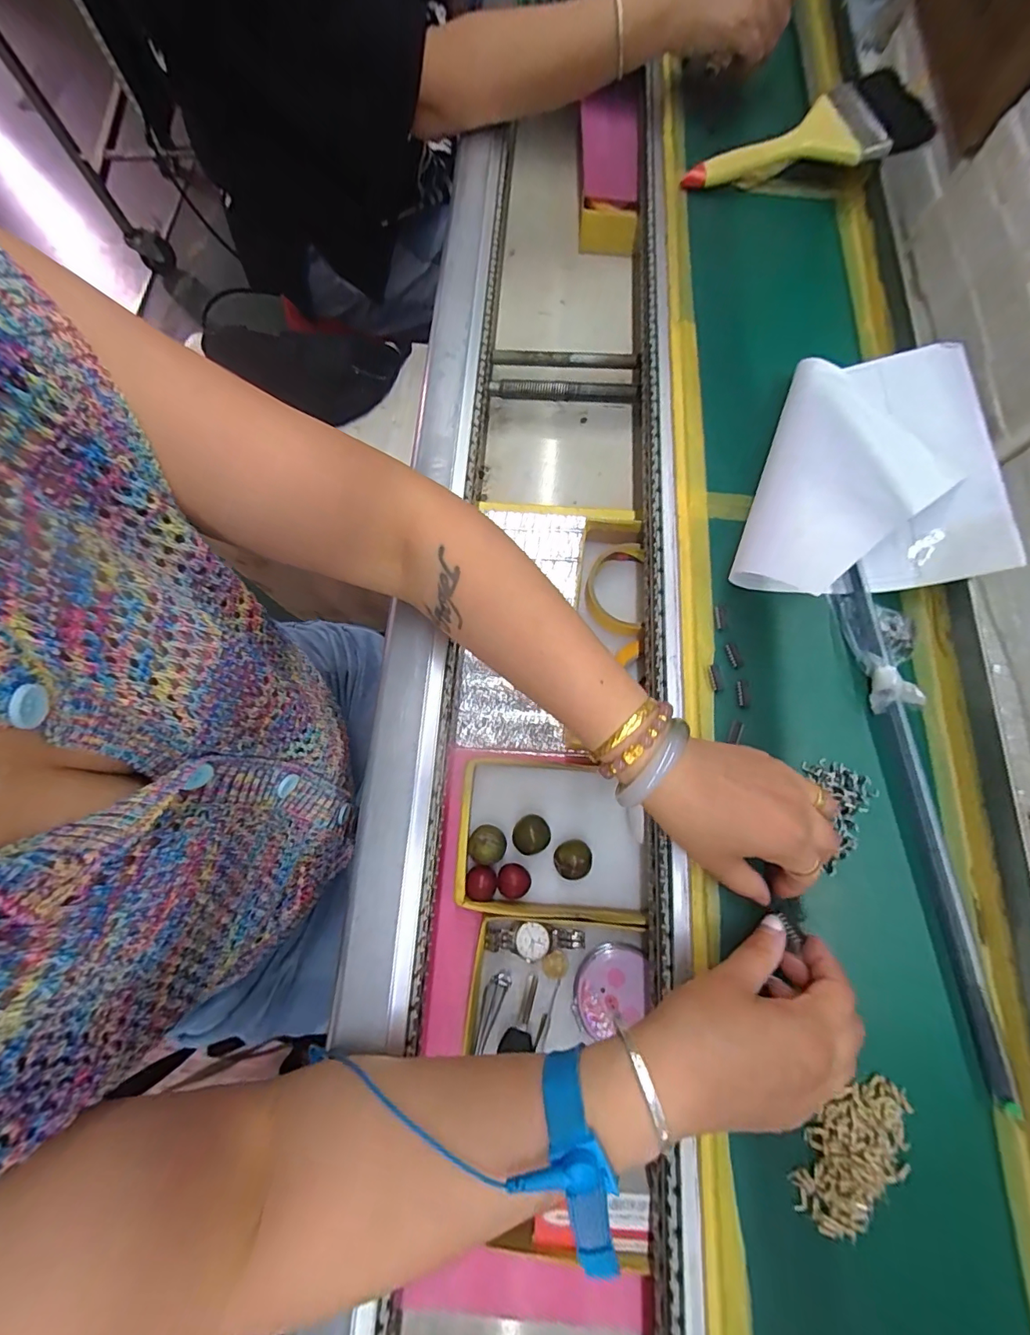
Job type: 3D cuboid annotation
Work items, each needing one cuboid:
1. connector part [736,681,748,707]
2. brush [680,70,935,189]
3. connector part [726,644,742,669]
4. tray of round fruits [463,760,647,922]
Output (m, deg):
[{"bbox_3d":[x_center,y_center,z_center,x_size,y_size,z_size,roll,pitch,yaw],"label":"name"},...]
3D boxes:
[{"bbox_3d":[0.162,0.019,0.339,0.007,0.004,0.018,1,74,2],"label":"connector part"},{"bbox_3d":[0.284,-0.535,0.478,0.216,0.036,0.091,0,73,17],"label":"brush"},{"bbox_3d":[0.159,-0.009,0.346,0.007,0.004,0.019,-14,74,-3],"label":"connector part"},{"bbox_3d":[0.034,0.142,0.400,0.151,0.045,0.118,4,74,2],"label":"tray of round fruits"}]

